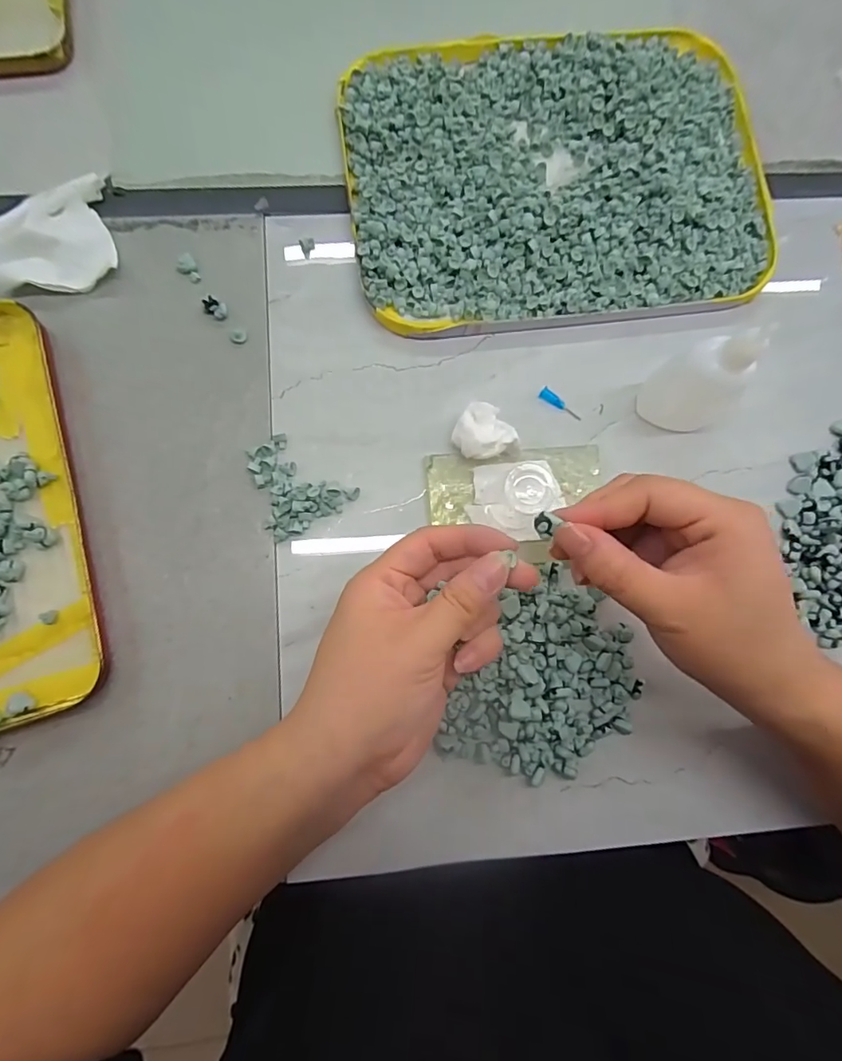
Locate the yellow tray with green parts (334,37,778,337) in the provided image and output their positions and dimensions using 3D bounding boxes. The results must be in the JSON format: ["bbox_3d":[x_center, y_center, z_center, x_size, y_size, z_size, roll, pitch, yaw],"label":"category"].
[{"bbox_3d":[0.090,-0.232,0.327,0.270,0.023,0.203,-6,82,-4],"label":"yellow tray with green parts"}]

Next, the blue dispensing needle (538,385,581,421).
[{"bbox_3d":[0.088,-0.079,0.311,0.030,0.005,0.007,33,81,2],"label":"blue dispensing needle"}]

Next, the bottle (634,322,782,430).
[{"bbox_3d":[0.161,-0.083,0.277,0.040,0.081,0.041,-27,84,-7],"label":"bottle"}]

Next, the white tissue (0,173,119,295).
[{"bbox_3d":[-0.231,-0.182,0.308,0.073,0.008,0.071,-12,82,-5],"label":"white tissue"}]

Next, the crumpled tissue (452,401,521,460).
[{"bbox_3d":[0.037,-0.058,0.296,0.034,0.022,0.033,-11,82,-5],"label":"crumpled tissue"}]

